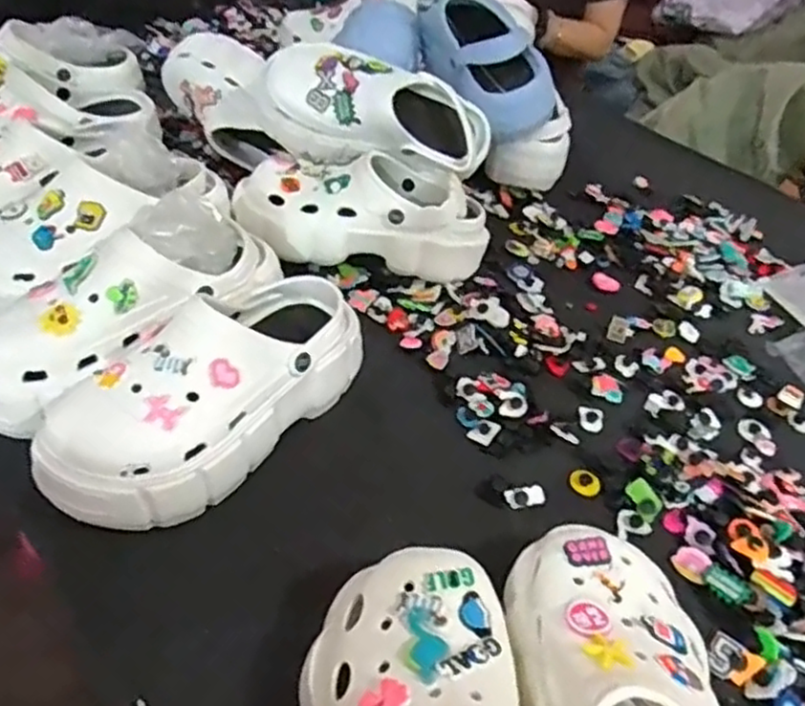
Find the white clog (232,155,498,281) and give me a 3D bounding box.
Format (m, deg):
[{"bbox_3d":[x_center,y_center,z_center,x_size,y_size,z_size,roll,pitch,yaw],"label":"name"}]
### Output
[{"bbox_3d":[-0.044,-0.150,0.728,0.262,0.083,0.111,3,44,-5],"label":"white clog"}]

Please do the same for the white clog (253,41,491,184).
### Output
[{"bbox_3d":[-0.031,-0.256,0.729,0.255,0.100,0.094,5,44,-3],"label":"white clog"}]

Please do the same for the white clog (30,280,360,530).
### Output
[{"bbox_3d":[-0.139,0.025,0.519,0.102,0.101,0.255,37,51,27],"label":"white clog"}]

